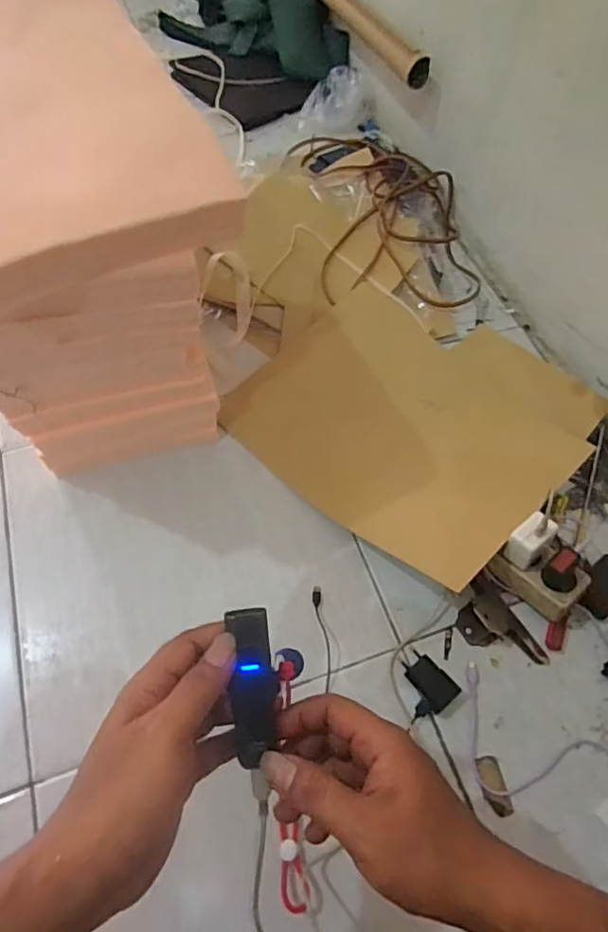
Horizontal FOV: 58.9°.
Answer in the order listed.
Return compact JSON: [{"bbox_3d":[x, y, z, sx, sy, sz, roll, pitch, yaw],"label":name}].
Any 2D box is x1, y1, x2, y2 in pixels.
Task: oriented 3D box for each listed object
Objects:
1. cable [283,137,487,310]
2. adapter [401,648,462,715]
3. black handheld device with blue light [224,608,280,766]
[{"bbox_3d":[0.136,-0.462,0.936,0.262,0.077,0.477,-7,62,-7],"label":"cable"},{"bbox_3d":[0.134,0.230,0.578,0.036,0.022,0.064,-35,69,-20],"label":"adapter"},{"bbox_3d":[-0.028,0.128,0.313,0.027,0.019,0.086,-3,89,-5],"label":"black handheld device with blue light"}]

